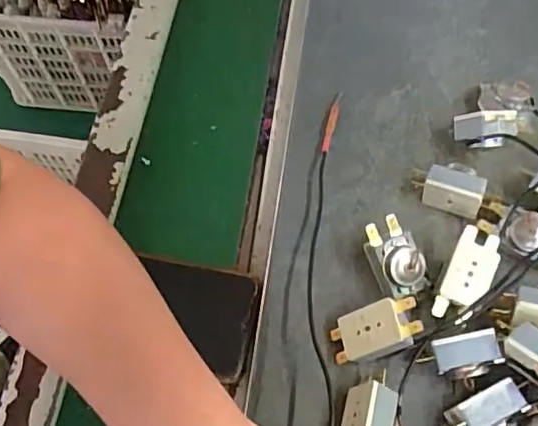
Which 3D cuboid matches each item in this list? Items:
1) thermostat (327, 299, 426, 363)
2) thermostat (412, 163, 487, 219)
[{"bbox_3d":[0.063,0.072,0.343,0.058,0.016,0.031,-27,74,26],"label":"thermostat"},{"bbox_3d":[0.125,-0.018,0.396,0.046,0.028,0.026,22,67,11],"label":"thermostat"}]

